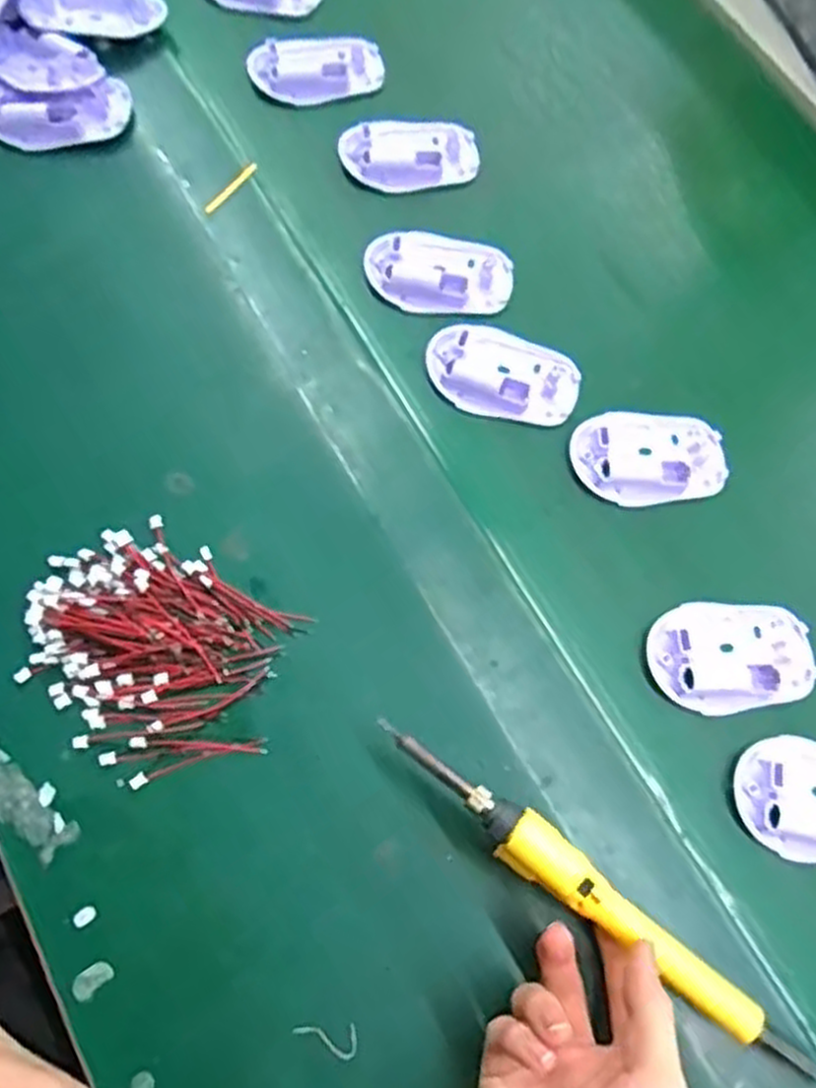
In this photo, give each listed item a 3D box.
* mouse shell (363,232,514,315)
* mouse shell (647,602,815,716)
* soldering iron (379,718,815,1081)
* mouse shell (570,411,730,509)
[{"bbox_3d":[0.021,-0.179,0.514,0.095,0.012,0.056,2,70,-2],"label":"mouse shell"},{"bbox_3d":[0.184,0.063,0.441,0.091,0.015,0.061,1,70,-2],"label":"mouse shell"},{"bbox_3d":[0.088,0.166,0.363,0.245,0.028,0.024,39,75,3],"label":"soldering iron"},{"bbox_3d":[0.149,-0.056,0.479,0.093,0.016,0.062,-9,71,-5],"label":"mouse shell"}]

